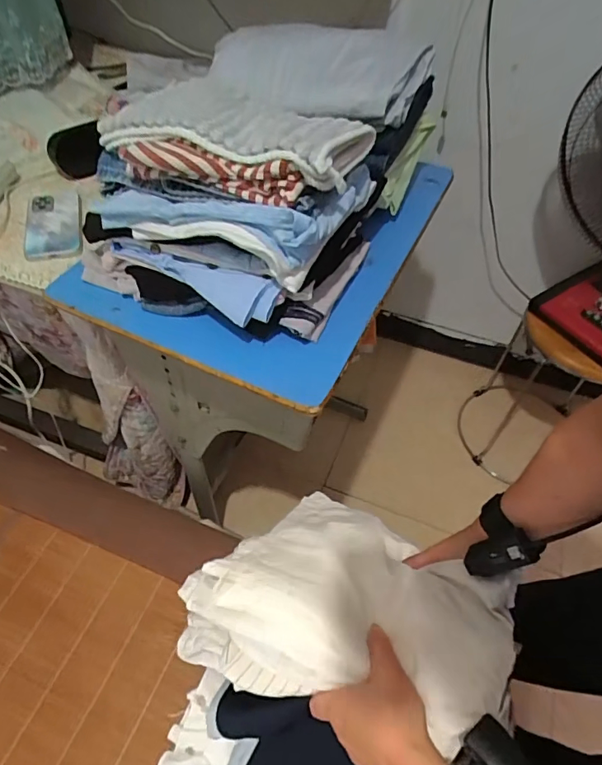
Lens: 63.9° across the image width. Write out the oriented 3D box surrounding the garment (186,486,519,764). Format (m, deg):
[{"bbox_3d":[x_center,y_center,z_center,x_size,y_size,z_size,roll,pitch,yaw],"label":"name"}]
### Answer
[{"bbox_3d":[0.048,0.222,0.496,0.280,0.167,0.256,30,55,23],"label":"garment"}]

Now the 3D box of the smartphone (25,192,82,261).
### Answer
[{"bbox_3d":[-0.379,-0.247,0.746,0.080,0.012,0.179,-11,52,-11],"label":"smartphone"}]

